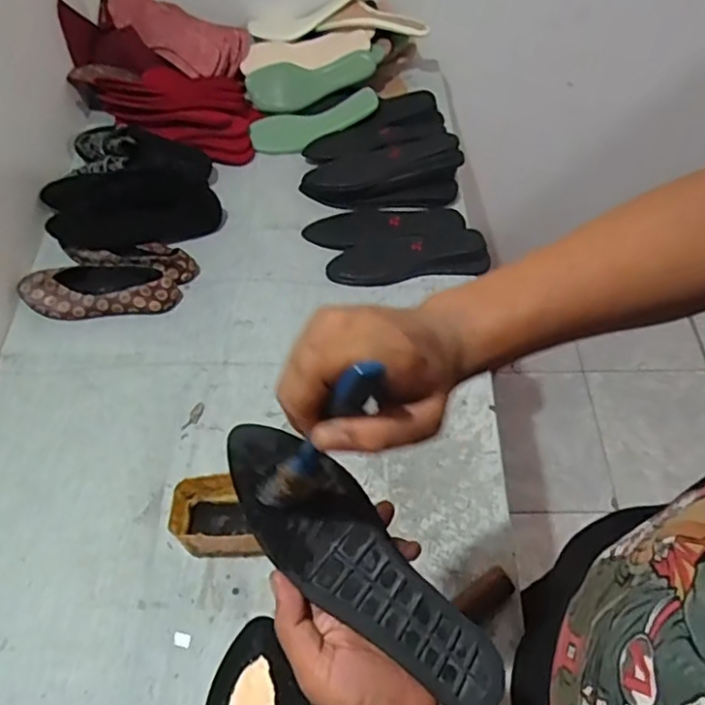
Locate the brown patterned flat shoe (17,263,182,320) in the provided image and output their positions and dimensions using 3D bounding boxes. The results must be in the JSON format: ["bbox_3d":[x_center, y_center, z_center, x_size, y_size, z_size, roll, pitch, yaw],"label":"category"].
[{"bbox_3d":[-0.370,-0.094,0.901,0.232,0.046,0.081,-2,56,1],"label":"brown patterned flat shoe"}]

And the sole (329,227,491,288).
[{"bbox_3d":[0.084,-0.145,0.932,0.237,0.021,0.080,-8,56,-3],"label":"sole"}]

